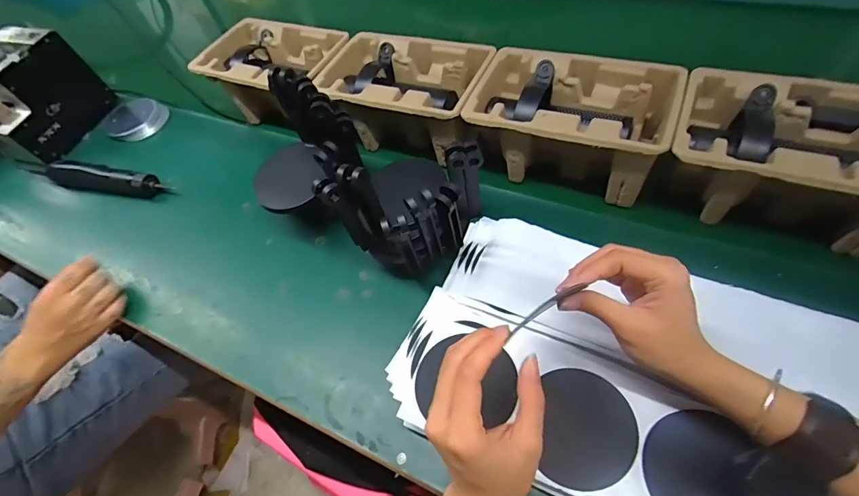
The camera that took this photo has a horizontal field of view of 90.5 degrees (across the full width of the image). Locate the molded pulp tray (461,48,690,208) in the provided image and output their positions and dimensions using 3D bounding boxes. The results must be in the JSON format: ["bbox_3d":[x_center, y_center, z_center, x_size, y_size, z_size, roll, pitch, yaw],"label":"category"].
[{"bbox_3d":[0.170,-0.146,0.521,0.235,0.107,0.141,20,59,18],"label":"molded pulp tray"}]

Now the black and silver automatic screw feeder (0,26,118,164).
[{"bbox_3d":[-0.680,-0.257,0.719,0.130,0.140,0.186,14,58,15],"label":"black and silver automatic screw feeder"}]

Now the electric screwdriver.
[{"bbox_3d":[-0.526,-0.112,0.668,0.241,0.034,0.037,12,57,13],"label":"electric screwdriver"}]

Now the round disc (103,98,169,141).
[{"bbox_3d":[-0.529,-0.232,0.765,0.104,0.026,0.090,26,61,22],"label":"round disc"}]

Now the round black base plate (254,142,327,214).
[{"bbox_3d":[-0.174,-0.087,0.529,0.087,0.005,0.074,-35,86,-15],"label":"round black base plate"}]

